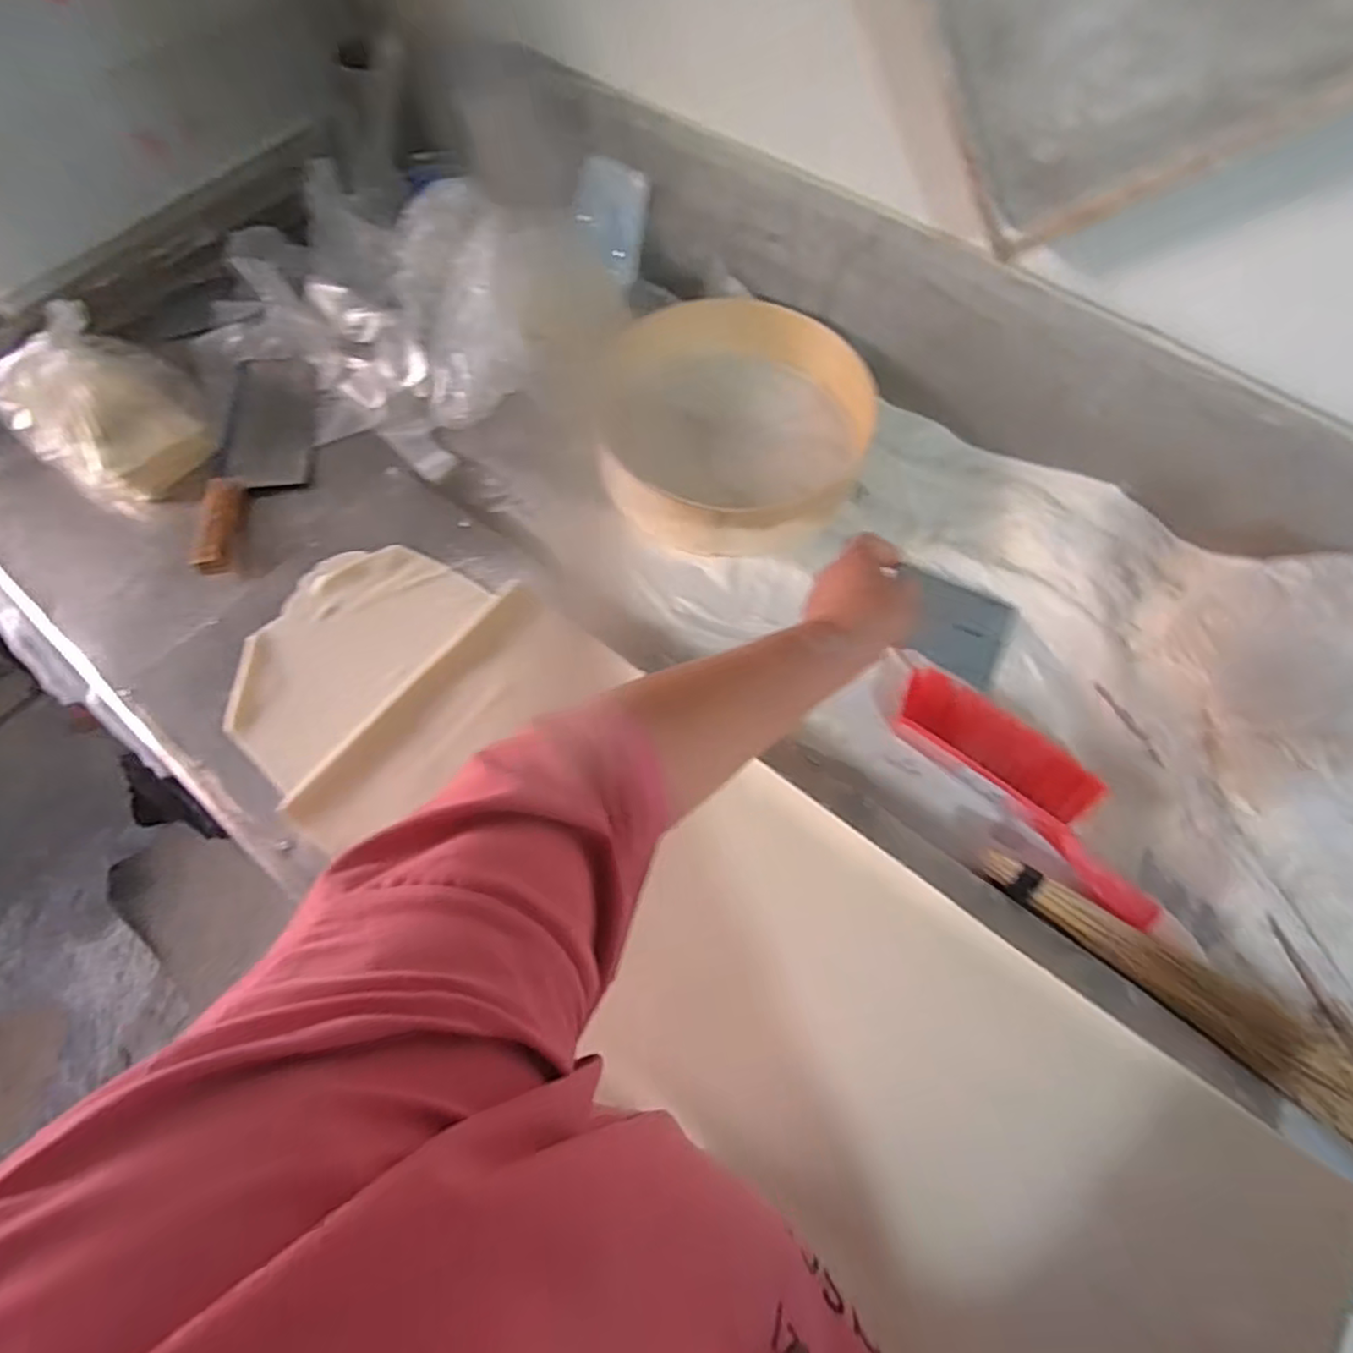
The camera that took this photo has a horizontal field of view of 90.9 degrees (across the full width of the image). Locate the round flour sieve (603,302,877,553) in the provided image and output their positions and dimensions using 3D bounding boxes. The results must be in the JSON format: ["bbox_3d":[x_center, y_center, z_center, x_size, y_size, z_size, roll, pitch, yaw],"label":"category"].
[{"bbox_3d":[0.062,-0.284,0.747,0.290,0.101,0.307,0,66,0],"label":"round flour sieve"}]

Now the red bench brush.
[{"bbox_3d":[0.308,0.092,0.580,0.256,0.031,0.081,41,72,17],"label":"red bench brush"}]

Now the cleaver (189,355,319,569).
[{"bbox_3d":[-0.466,-0.255,0.751,0.101,0.040,0.328,-8,66,-3],"label":"cleaver"}]

